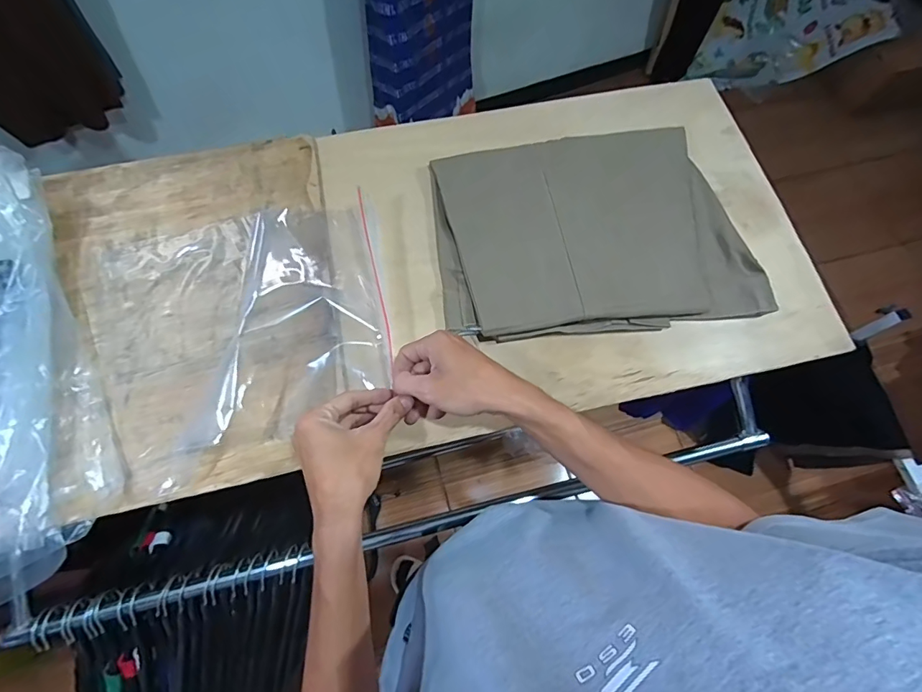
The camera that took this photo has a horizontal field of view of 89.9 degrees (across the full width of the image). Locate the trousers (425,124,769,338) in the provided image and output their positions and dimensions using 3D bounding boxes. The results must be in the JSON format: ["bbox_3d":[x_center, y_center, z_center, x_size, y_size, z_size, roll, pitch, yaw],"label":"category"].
[{"bbox_3d":[0.153,-0.135,0.539,0.351,0.046,0.239,-7,70,-5],"label":"trousers"}]

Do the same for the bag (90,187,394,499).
[{"bbox_3d":[-0.229,-0.037,0.493,0.308,0.050,0.274,-20,73,-9],"label":"bag"}]

